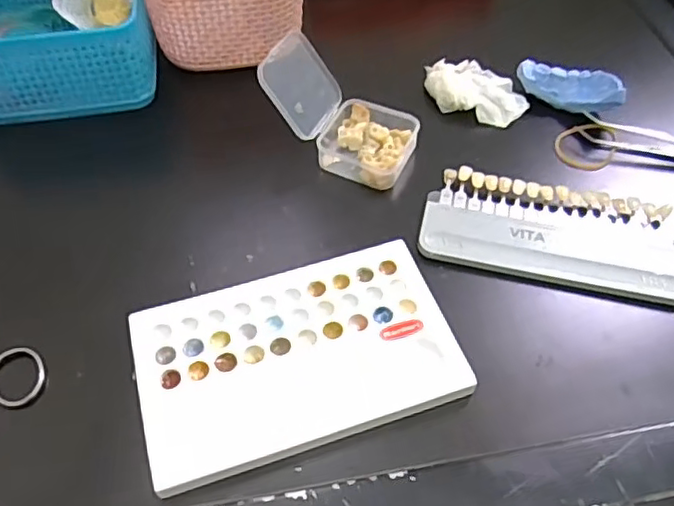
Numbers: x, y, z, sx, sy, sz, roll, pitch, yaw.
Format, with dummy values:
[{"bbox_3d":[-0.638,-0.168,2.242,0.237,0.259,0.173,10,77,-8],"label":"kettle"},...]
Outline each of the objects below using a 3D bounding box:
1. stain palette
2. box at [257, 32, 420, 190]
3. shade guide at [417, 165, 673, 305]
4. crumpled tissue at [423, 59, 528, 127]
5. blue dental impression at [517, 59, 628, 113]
[{"bbox_3d":[-0.020,0.050,0.310,0.151,0.011,0.094,-15,54,-11],"label":"stain palette"},{"bbox_3d":[0.003,-0.091,0.387,0.094,0.058,0.062,24,56,17],"label":"box"},{"bbox_3d":[0.124,-0.013,0.360,0.143,0.010,0.067,11,53,8],"label":"shade guide"},{"bbox_3d":[0.096,-0.114,0.432,0.072,0.017,0.041,20,55,15],"label":"crumpled tissue"},{"bbox_3d":[0.159,-0.114,0.422,0.070,0.024,0.021,25,56,18],"label":"blue dental impression"}]

